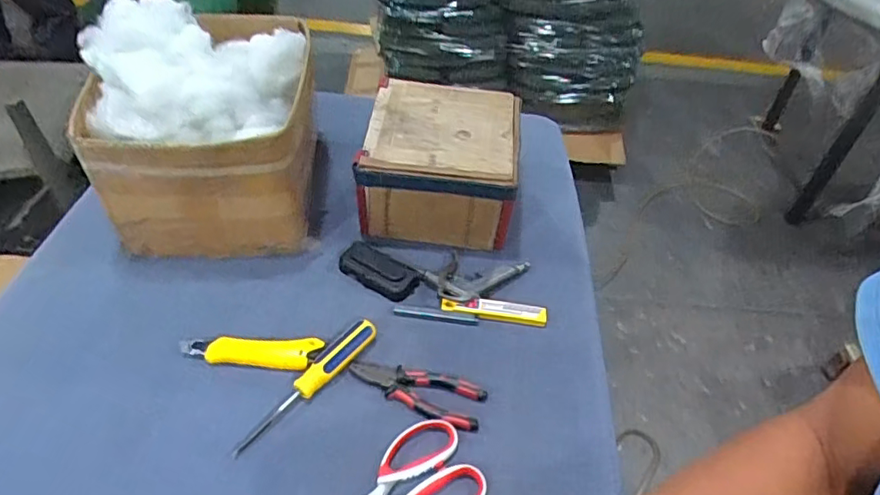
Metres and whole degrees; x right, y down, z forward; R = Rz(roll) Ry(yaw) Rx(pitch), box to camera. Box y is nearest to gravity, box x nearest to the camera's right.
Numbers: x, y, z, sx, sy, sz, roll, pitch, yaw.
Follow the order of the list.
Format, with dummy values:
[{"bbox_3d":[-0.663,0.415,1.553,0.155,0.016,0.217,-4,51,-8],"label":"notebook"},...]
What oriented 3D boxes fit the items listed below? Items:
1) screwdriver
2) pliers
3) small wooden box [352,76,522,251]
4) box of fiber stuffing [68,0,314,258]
[{"bbox_3d":[-0.144,0.150,0.622,0.038,0.027,0.191,28,51,22],"label":"screwdriver"},{"bbox_3d":[-0.027,0.156,0.628,0.152,0.012,0.055,15,47,11],"label":"pliers"},{"bbox_3d":[0.003,-0.120,0.815,0.208,0.140,0.208,7,46,4],"label":"small wooden box"},{"bbox_3d":[-0.304,-0.161,0.754,0.262,0.253,0.268,-1,46,-3],"label":"box of fiber stuffing"}]

